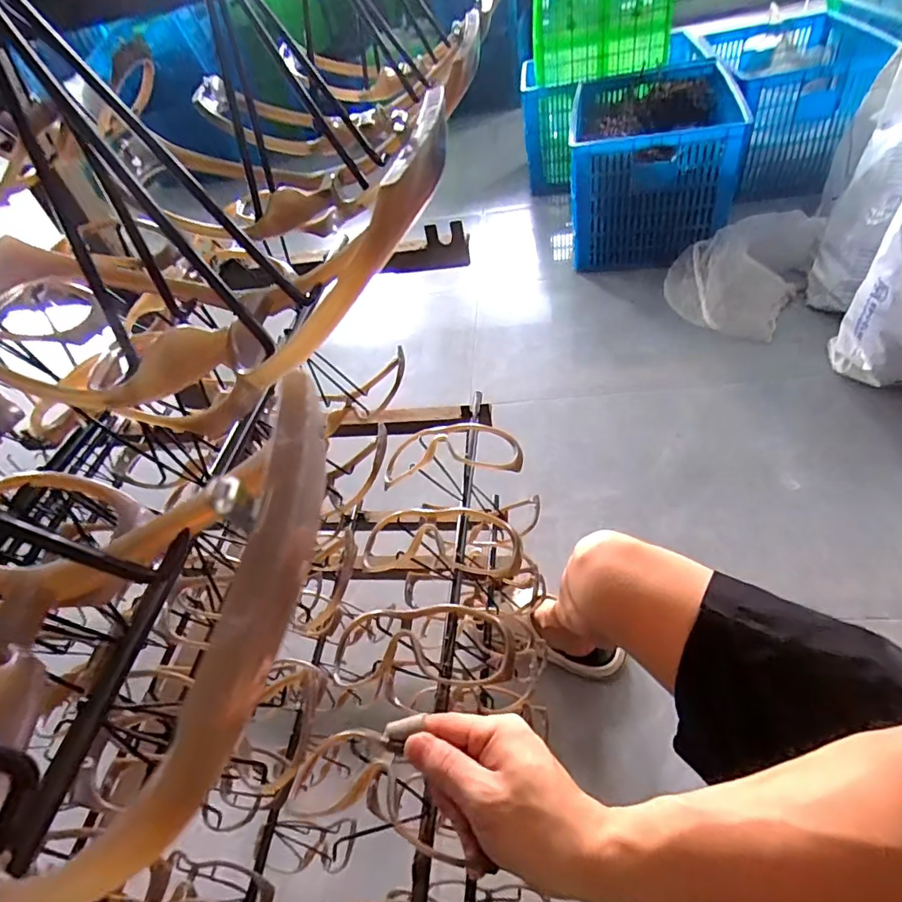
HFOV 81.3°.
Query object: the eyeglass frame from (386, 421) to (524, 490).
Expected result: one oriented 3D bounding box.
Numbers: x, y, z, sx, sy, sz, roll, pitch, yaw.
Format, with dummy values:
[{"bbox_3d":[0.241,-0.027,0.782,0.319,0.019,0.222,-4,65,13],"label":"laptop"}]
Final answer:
[{"bbox_3d":[0.001,0.000,0.483,0.126,0.027,0.055,-7,46,7],"label":"eyeglass frame"}]

